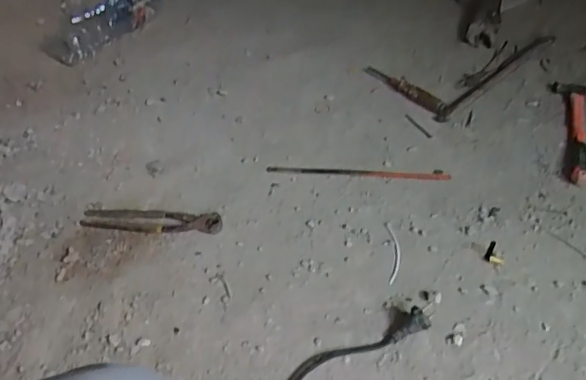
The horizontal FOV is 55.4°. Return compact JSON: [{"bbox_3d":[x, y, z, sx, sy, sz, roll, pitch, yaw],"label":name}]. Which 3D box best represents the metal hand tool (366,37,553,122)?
[{"bbox_3d":[0.341,-0.265,1.141,0.342,0.029,0.191,-31,52,-24],"label":"metal hand tool"}]

